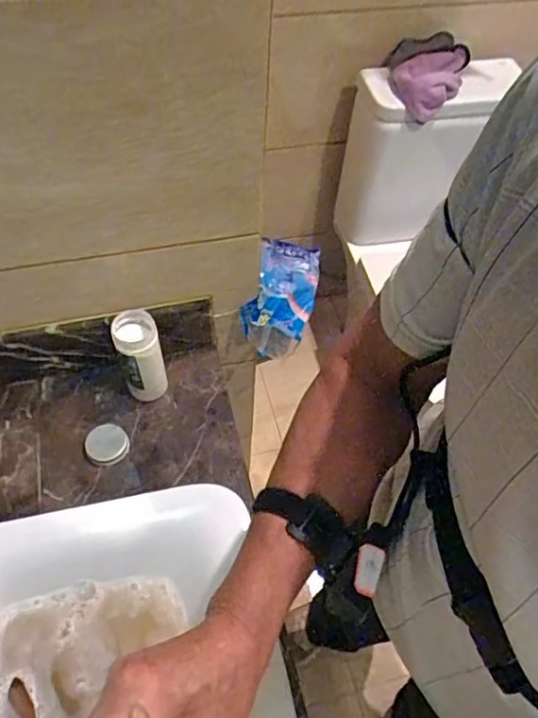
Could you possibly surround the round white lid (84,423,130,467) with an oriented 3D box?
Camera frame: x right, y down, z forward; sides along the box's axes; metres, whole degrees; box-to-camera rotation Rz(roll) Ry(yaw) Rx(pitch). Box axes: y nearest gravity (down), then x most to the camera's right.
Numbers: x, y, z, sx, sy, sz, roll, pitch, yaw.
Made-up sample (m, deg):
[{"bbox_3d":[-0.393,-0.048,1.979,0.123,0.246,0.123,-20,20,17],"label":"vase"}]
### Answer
[{"bbox_3d":[-0.229,0.120,0.779,0.058,0.006,0.060,2,55,-3],"label":"round white lid"}]

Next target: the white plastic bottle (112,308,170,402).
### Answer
[{"bbox_3d":[-0.182,-0.001,0.787,0.058,0.147,0.058,-11,57,-11],"label":"white plastic bottle"}]

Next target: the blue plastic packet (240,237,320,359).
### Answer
[{"bbox_3d":[0.022,-0.125,0.935,0.129,0.072,0.254,27,55,-21],"label":"blue plastic packet"}]

